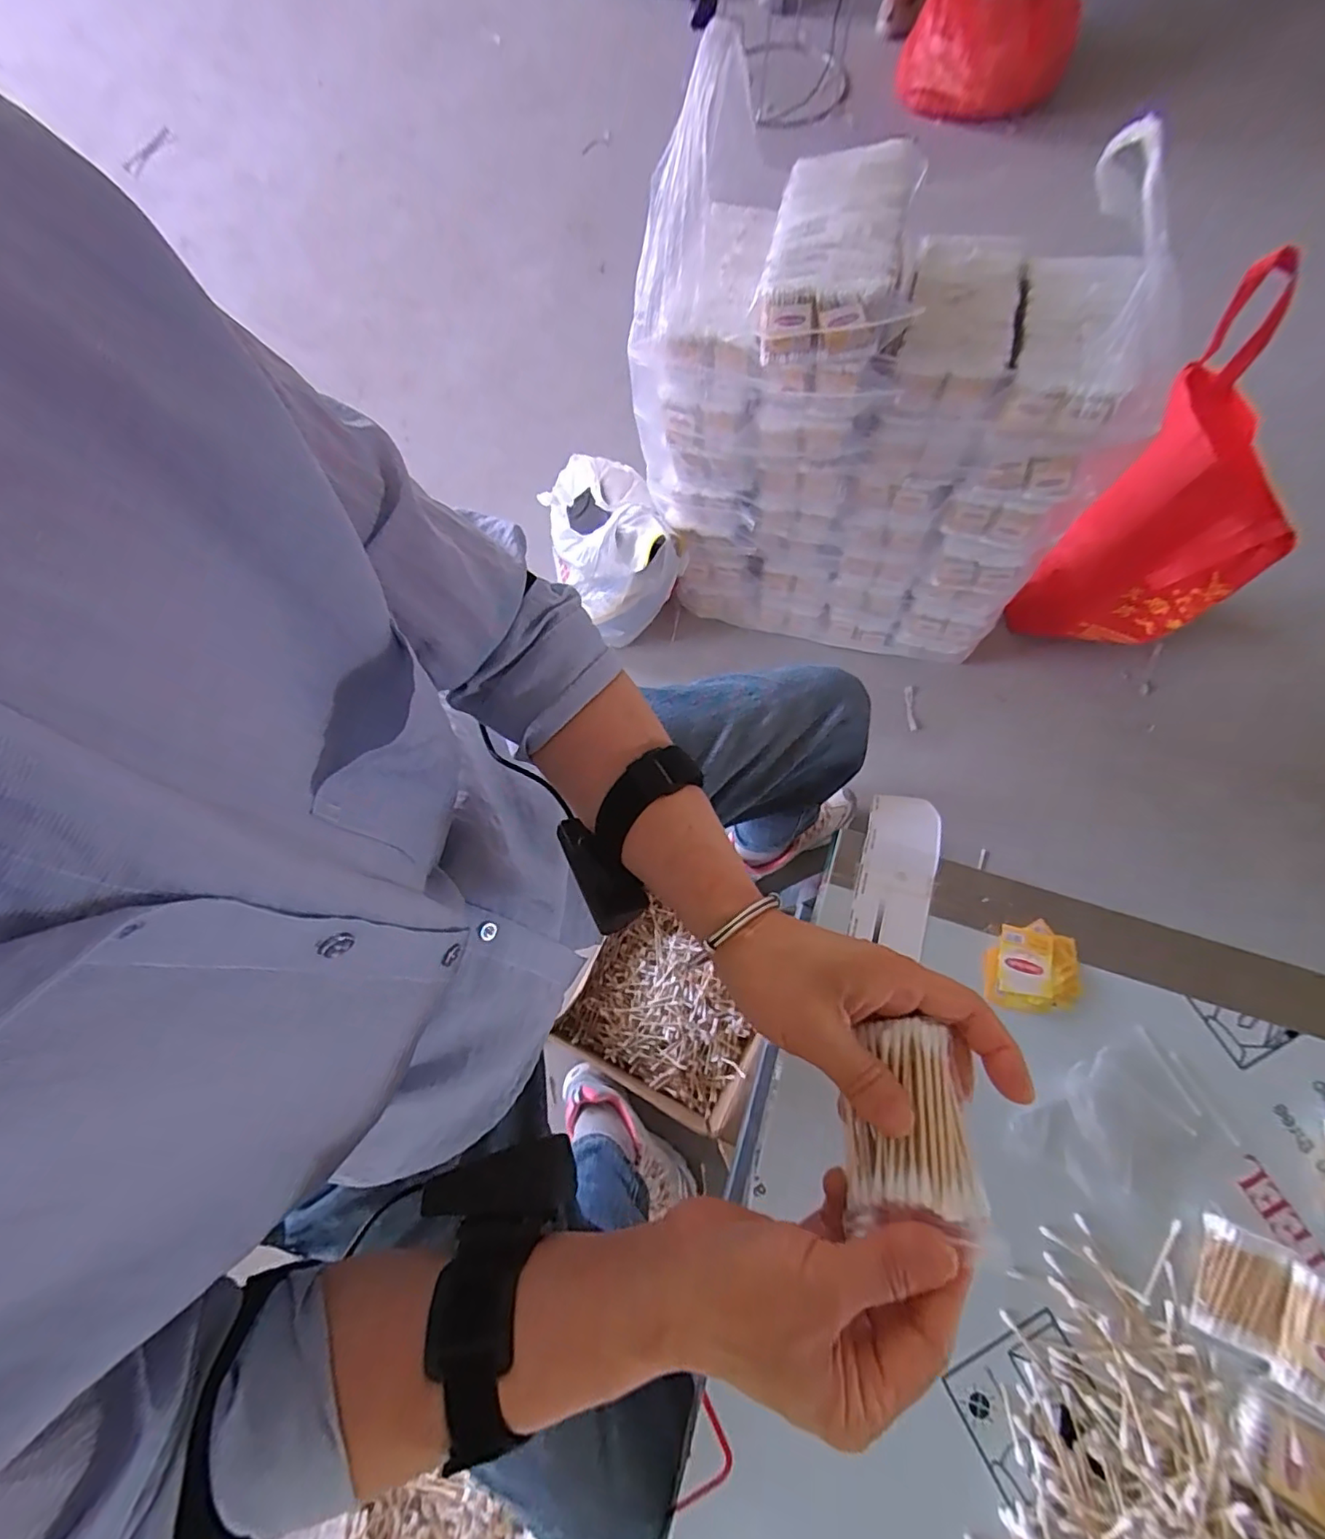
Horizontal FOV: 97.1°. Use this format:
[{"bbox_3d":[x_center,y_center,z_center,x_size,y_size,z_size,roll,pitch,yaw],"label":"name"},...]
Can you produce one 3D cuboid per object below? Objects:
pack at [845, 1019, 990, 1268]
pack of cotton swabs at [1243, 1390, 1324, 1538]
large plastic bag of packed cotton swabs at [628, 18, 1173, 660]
[{"bbox_3d":[0.111,0.162,0.265,0.057,0.028,0.080,-23,50,35],"label":"pack"},{"bbox_3d":[0.402,0.436,0.364,0.063,0.015,0.053,27,75,10],"label":"pack of cotton swabs"},{"bbox_3d":[0.277,-0.476,0.841,0.575,0.580,0.278,15,74,6],"label":"large plastic bag of packed cotton swabs"}]

